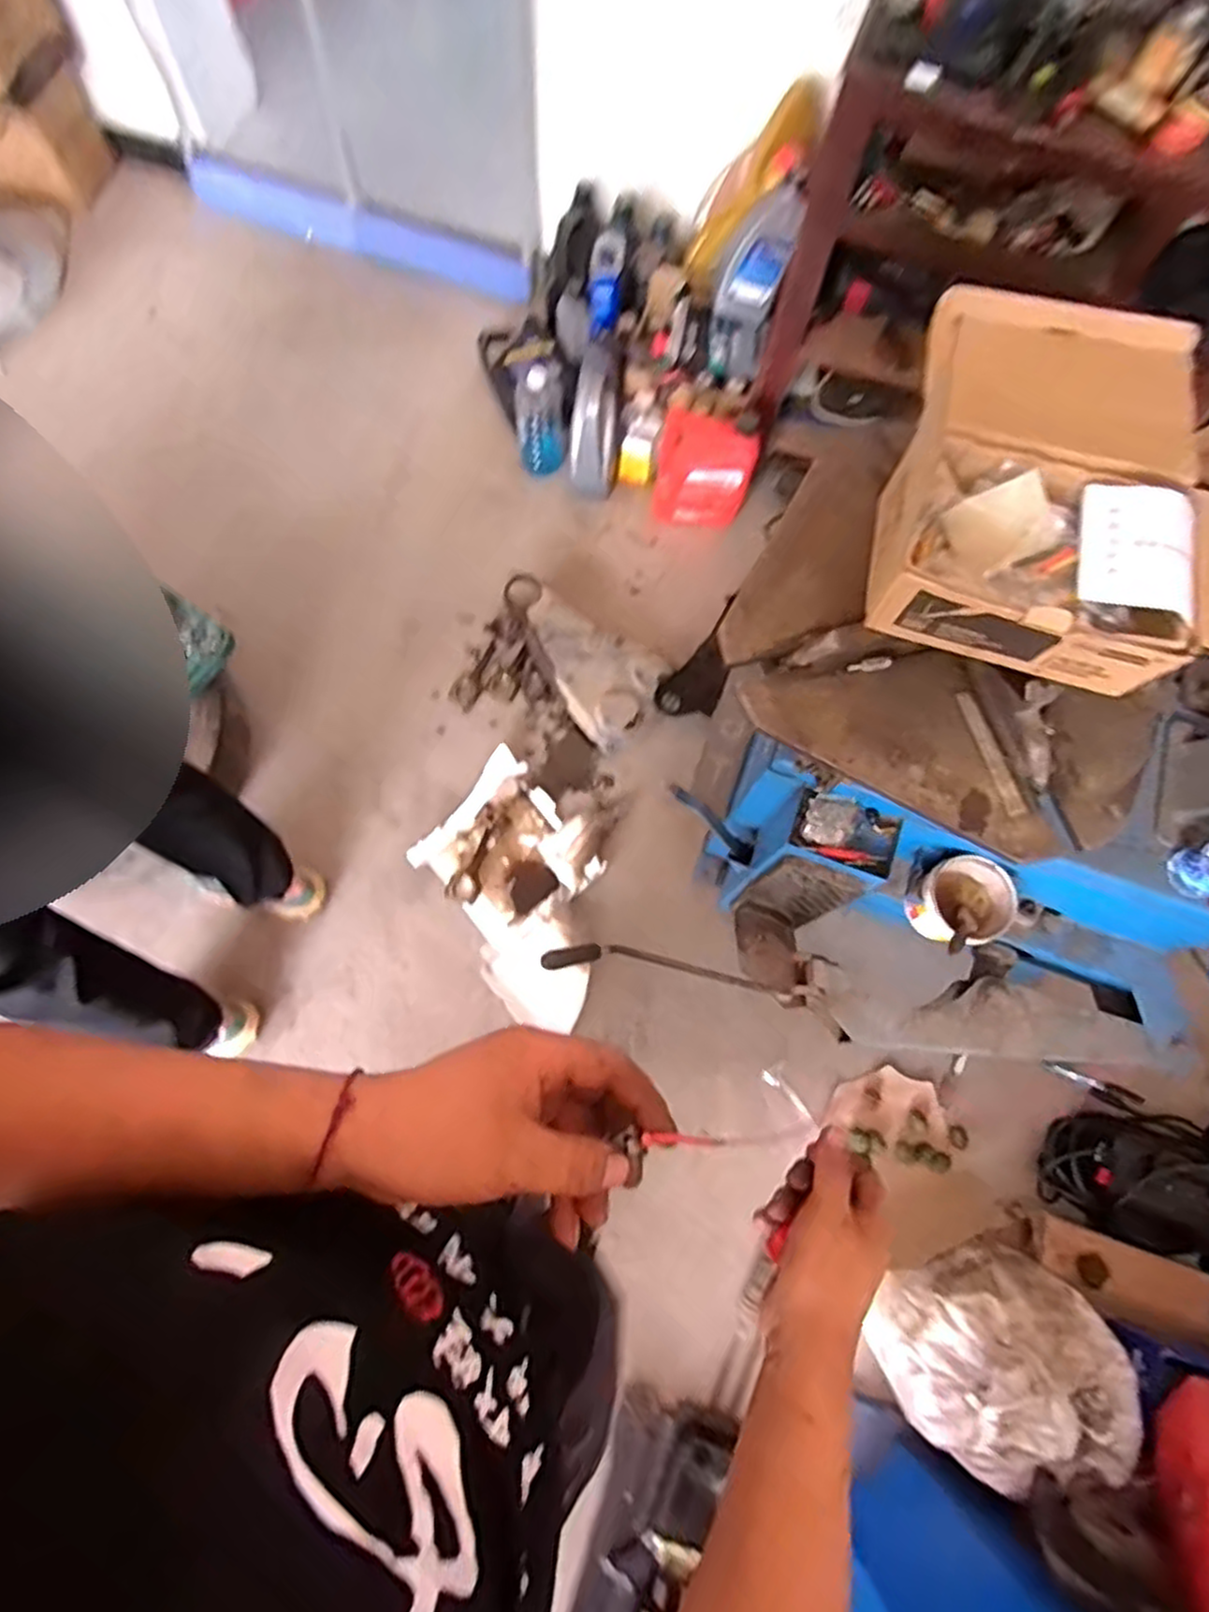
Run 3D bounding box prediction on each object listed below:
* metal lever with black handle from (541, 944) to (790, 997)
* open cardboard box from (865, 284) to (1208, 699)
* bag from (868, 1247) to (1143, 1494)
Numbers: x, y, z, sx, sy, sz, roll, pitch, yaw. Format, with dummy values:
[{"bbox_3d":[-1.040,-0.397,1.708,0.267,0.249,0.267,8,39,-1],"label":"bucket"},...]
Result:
[{"bbox_3d":[0.105,0.234,1.021,0.422,0.039,0.043,16,69,-28],"label":"metal lever with black handle"},{"bbox_3d":[0.512,-0.346,0.795,0.377,0.113,0.439,17,72,2],"label":"open cardboard box"},{"bbox_3d":[0.620,0.844,1.135,0.268,0.230,0.294,40,74,9],"label":"bag"}]

